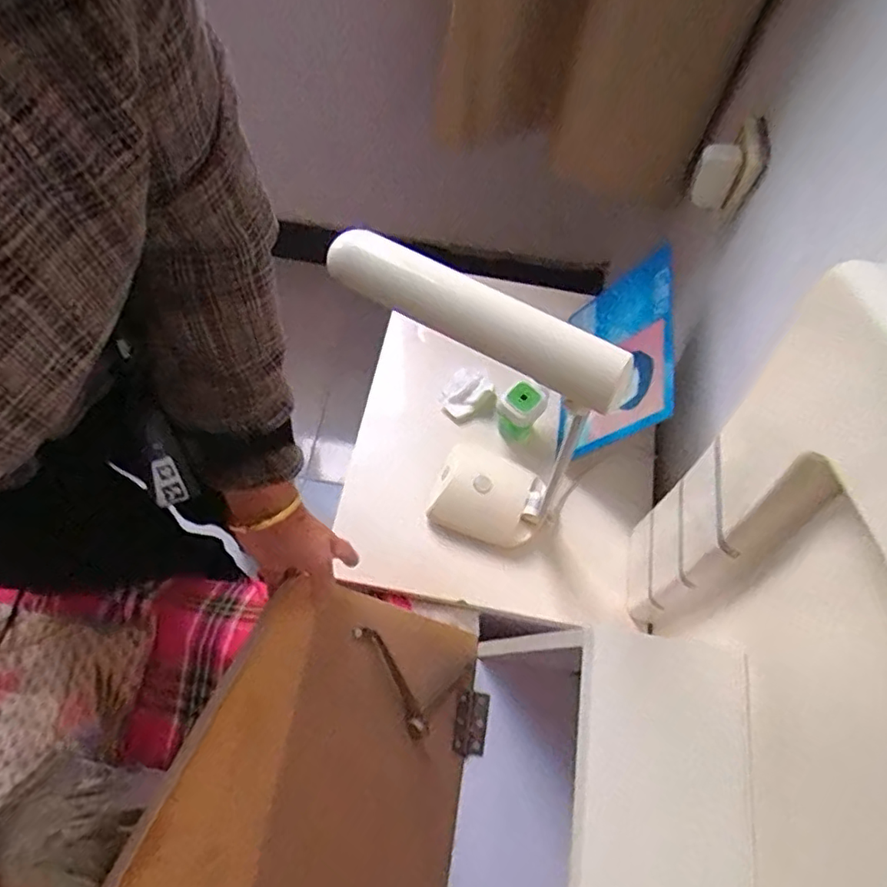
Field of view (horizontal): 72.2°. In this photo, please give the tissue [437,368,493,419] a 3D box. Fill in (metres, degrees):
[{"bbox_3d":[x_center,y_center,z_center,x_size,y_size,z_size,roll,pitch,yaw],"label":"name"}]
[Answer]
[{"bbox_3d":[0.028,-0.068,0.796,0.047,0.027,0.059,40,68,15],"label":"tissue"}]

